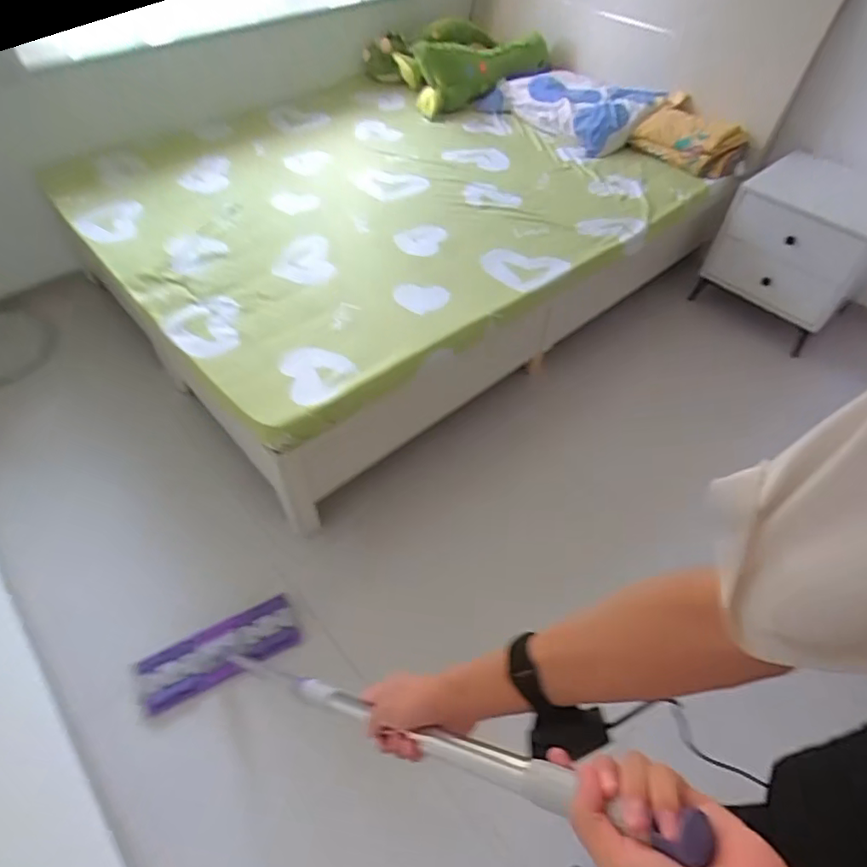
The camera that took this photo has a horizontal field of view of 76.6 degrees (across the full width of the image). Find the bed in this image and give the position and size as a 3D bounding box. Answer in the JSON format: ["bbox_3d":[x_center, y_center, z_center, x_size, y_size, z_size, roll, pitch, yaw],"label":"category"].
[{"bbox_3d":[-0.092,-0.600,1.694,1.538,0.463,1.078,-34,62,-26],"label":"bed"}]

